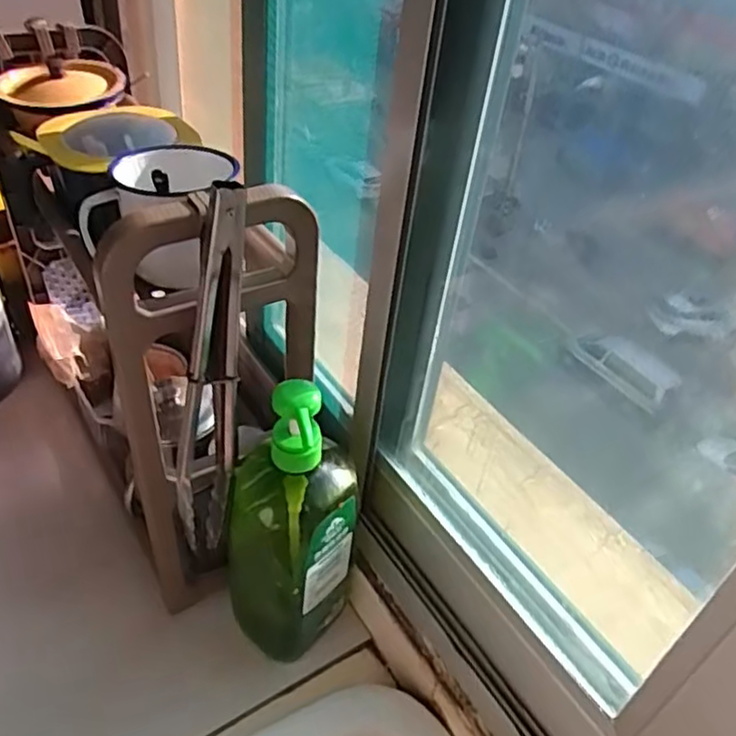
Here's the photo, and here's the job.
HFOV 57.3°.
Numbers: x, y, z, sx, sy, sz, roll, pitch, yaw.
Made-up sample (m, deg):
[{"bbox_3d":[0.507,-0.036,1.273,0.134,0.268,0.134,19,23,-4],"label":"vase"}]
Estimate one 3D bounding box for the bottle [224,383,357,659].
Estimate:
[{"bbox_3d":[-0.060,0.120,0.541,0.087,0.272,0.086,33,46,27],"label":"bottle"}]

